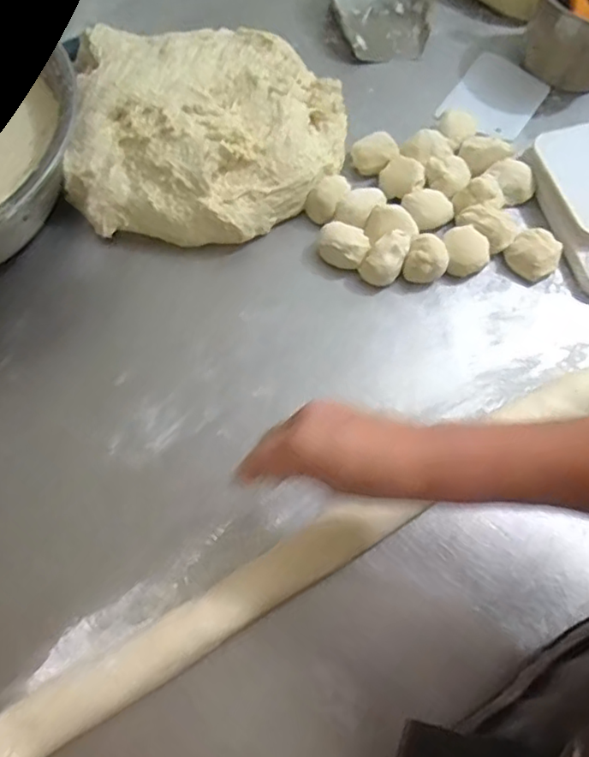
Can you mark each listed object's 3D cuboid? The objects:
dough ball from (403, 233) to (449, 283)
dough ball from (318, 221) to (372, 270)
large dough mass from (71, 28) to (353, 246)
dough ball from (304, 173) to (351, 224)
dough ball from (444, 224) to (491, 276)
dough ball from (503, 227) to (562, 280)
[{"bbox_3d":[0.130,-0.116,0.600,0.039,0.035,0.035,22,66,9],"label":"dough ball"},{"bbox_3d":[0.049,-0.133,0.606,0.051,0.034,0.041,17,66,6],"label":"dough ball"},{"bbox_3d":[-0.090,-0.265,0.646,0.284,0.078,0.252,5,65,1],"label":"large dough mass"},{"bbox_3d":[0.034,-0.188,0.634,0.035,0.030,0.047,21,66,9],"label":"dough ball"},{"bbox_3d":[0.170,-0.126,0.603,0.041,0.024,0.044,1,65,-1],"label":"dough ball"},{"bbox_3d":[0.238,-0.125,0.607,0.048,0.028,0.041,35,69,14],"label":"dough ball"}]

